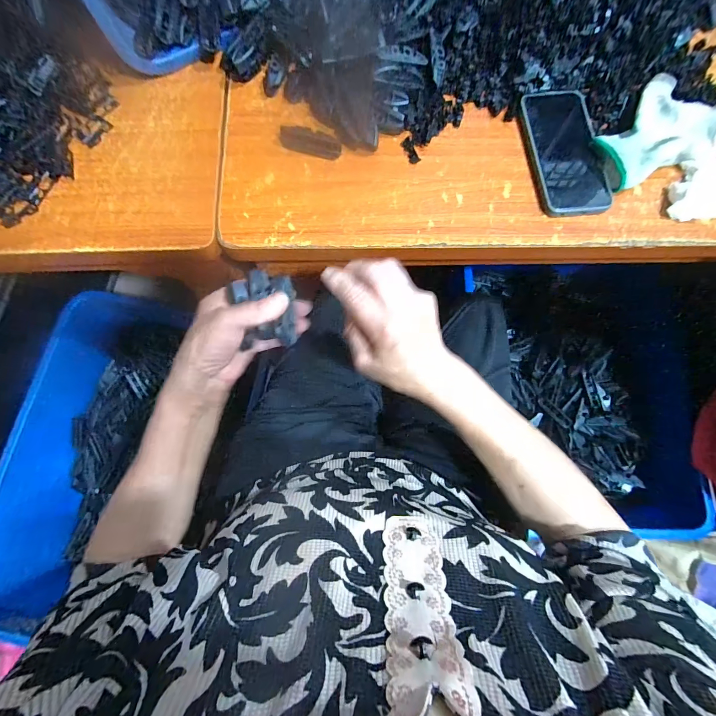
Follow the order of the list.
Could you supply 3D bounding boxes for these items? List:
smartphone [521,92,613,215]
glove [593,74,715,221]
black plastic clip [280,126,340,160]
[{"bbox_3d":[0.247,-0.246,0.408,0.079,0.012,0.165,-6,77,-2],"label":"smartphone"},{"bbox_3d":[0.371,-0.252,0.404,0.160,0.027,0.172,17,78,3],"label":"glove"},{"bbox_3d":[-0.056,-0.253,0.404,0.072,0.012,0.025,12,77,2],"label":"black plastic clip"}]

